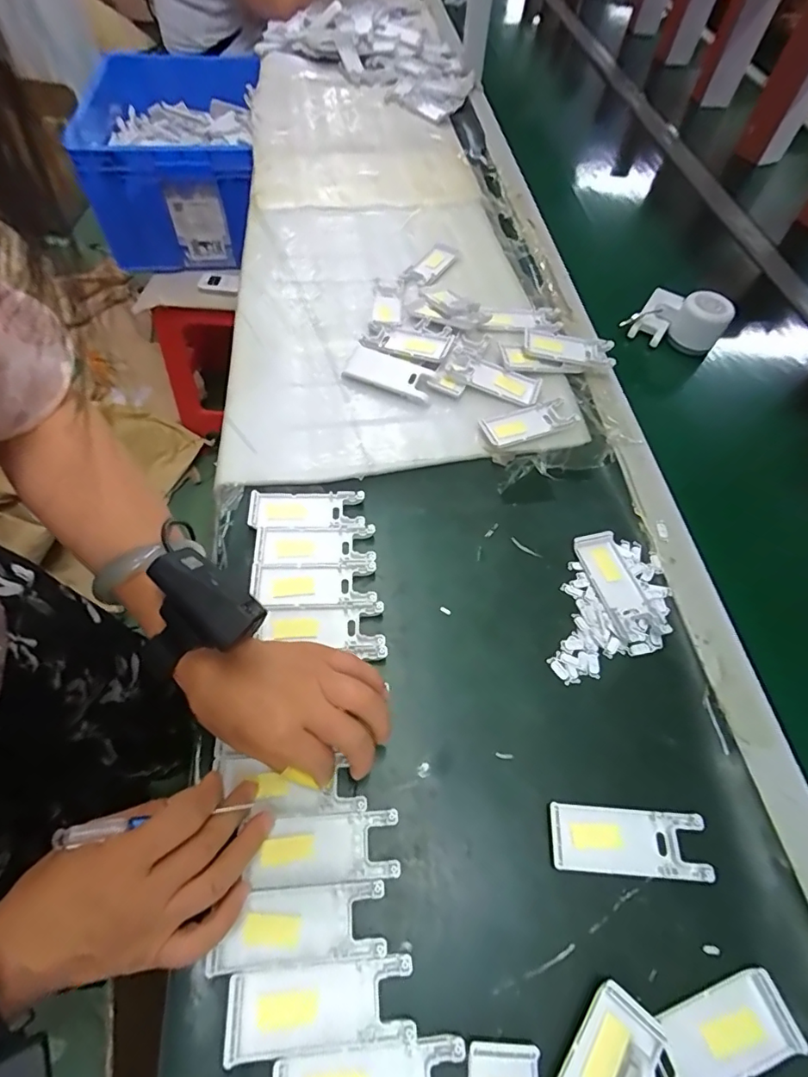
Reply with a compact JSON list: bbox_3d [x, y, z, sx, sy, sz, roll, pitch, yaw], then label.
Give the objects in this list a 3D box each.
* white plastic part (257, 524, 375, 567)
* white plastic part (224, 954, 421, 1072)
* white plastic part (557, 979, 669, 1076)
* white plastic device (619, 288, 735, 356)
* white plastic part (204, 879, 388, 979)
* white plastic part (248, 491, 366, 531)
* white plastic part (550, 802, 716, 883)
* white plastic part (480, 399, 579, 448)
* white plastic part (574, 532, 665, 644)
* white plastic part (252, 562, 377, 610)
[{"bbox_3d":[-0.079,0.006,0.451,0.102,0.005,0.040,-1,59,-5],"label":"white plastic part"},{"bbox_3d":[-0.048,0.276,0.293,0.104,0.013,0.040,-2,59,-5],"label":"white plastic part"},{"bbox_3d":[0.102,0.305,0.272,0.036,0.018,0.101,36,63,17],"label":"white plastic part"},{"bbox_3d":[0.341,-0.272,0.621,0.100,0.058,0.075,40,64,19],"label":"white plastic device"},{"bbox_3d":[-0.064,0.240,0.310,0.101,0.011,0.041,-1,59,-5],"label":"white plastic part"},{"bbox_3d":[-0.092,-0.028,0.469,0.102,0.006,0.038,0,59,-4],"label":"white plastic part"},{"bbox_3d":[0.154,0.210,0.345,0.105,0.008,0.040,5,62,0],"label":"white plastic part"},{"bbox_3d":[0.131,-0.126,0.534,0.099,0.010,0.046,-20,62,-15],"label":"white plastic part"},{"bbox_3d":[0.189,0.040,0.447,0.041,0.010,0.101,-11,60,-10],"label":"white plastic part"},{"bbox_3d":[-0.077,0.041,0.432,0.102,0.007,0.040,1,59,-3],"label":"white plastic part"}]

